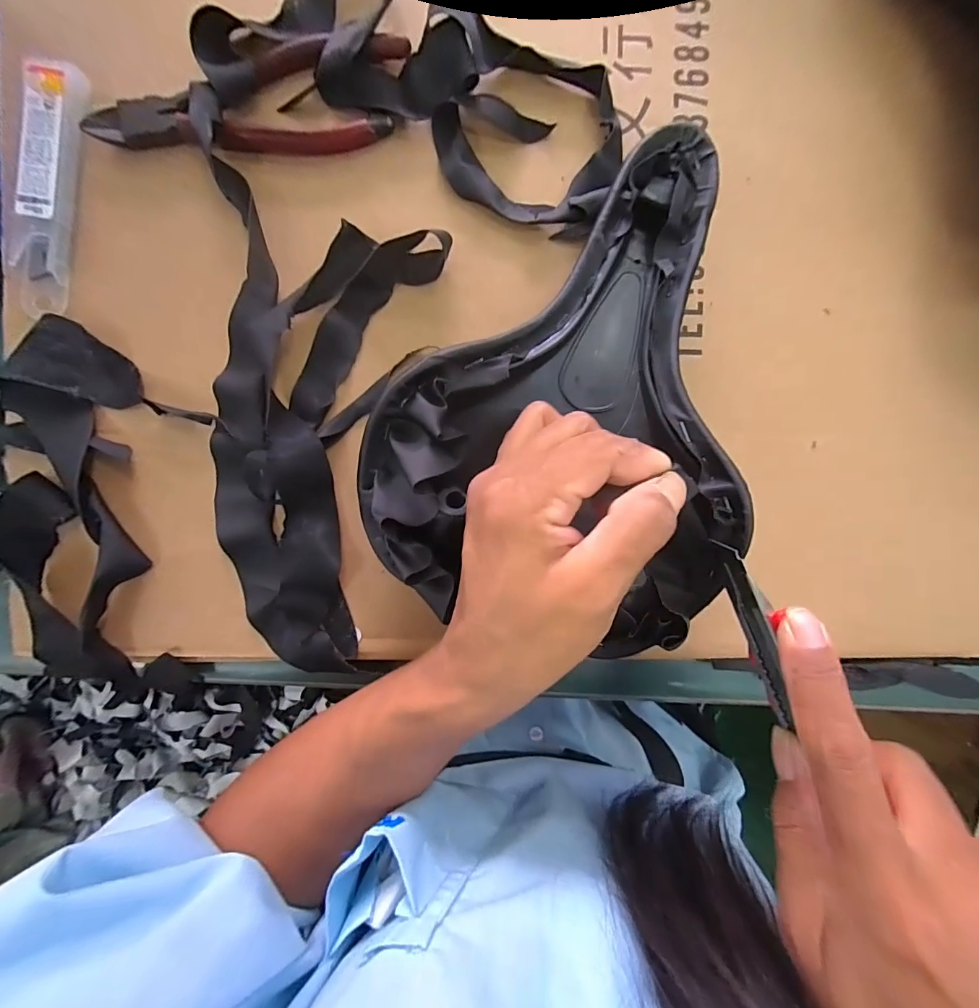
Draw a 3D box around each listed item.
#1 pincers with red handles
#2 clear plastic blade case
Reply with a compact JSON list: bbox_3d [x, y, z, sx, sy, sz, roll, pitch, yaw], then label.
[{"bbox_3d":[-0.126,-0.213,0.225,0.166,0.011,0.057,-7,92,-3],"label":"pincers with red handles"},{"bbox_3d":[-0.231,-0.163,0.221,0.030,0.008,0.125,8,91,-3],"label":"clear plastic blade case"}]

